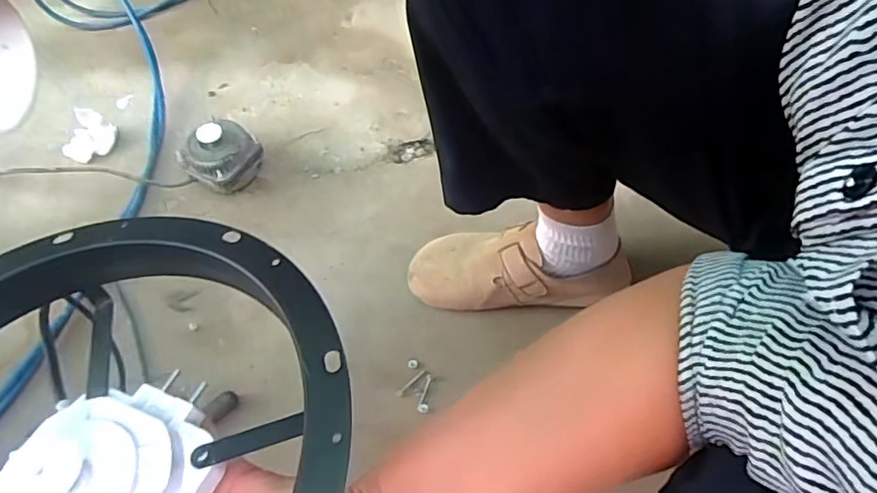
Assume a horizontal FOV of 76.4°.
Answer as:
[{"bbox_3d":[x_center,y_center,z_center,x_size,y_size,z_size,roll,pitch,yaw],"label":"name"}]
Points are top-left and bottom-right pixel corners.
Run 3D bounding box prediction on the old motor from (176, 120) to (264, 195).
[{"bbox_3d":[-0.281,-0.118,0.720,0.076,0.076,0.081,27,60,18],"label":"old motor"}]

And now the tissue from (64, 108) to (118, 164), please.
[{"bbox_3d":[-0.476,-0.153,0.759,0.051,0.030,0.069,14,56,10],"label":"tissue"}]

